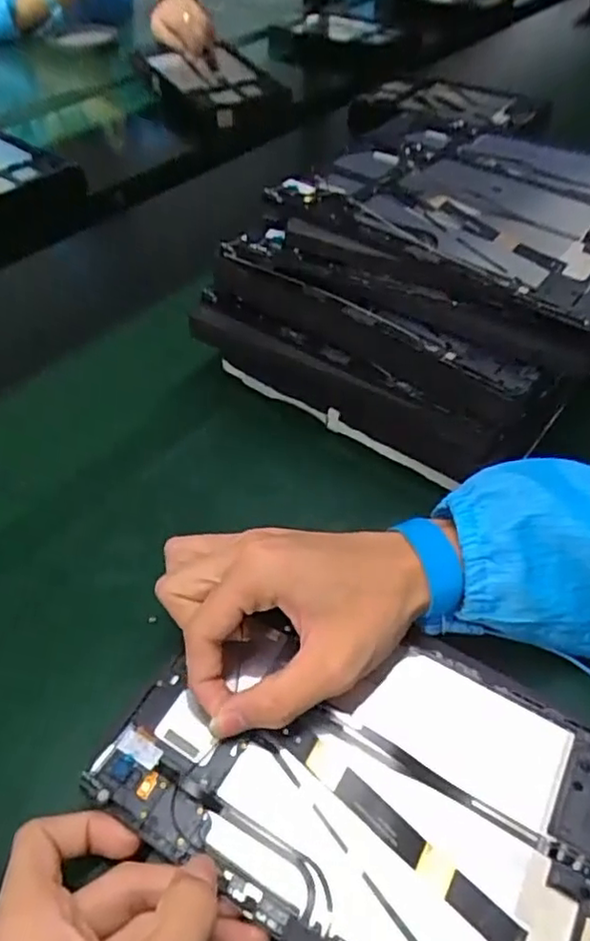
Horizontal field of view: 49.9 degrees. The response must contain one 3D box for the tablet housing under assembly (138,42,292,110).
[{"bbox_3d":[-0.121,-0.601,0.962,0.177,0.031,0.199,-30,64,-23],"label":"tablet housing under assembly"}]

